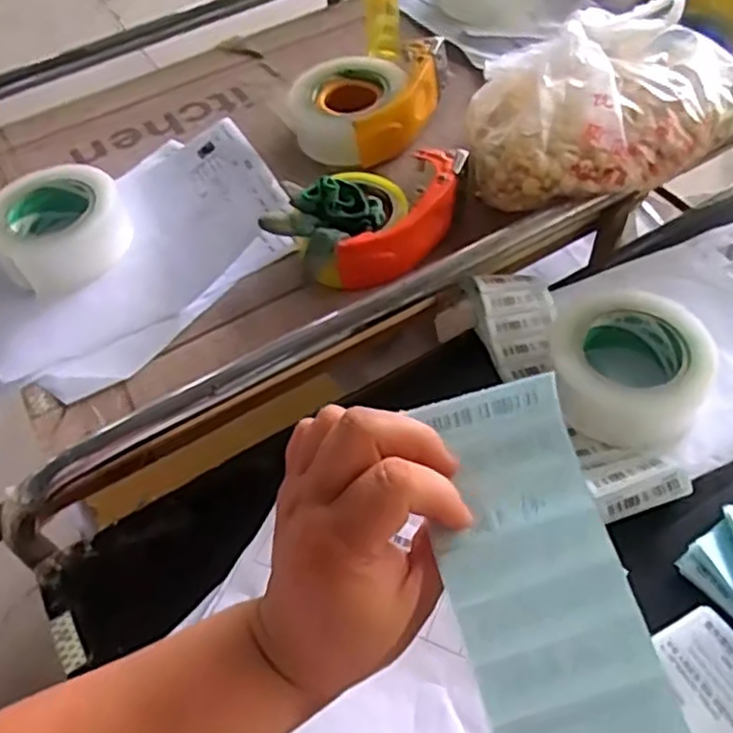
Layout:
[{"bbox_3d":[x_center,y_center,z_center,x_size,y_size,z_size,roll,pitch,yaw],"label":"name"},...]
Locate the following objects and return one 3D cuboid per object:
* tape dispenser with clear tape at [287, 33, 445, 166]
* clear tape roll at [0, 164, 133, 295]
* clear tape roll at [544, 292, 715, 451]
[{"bbox_3d":[-0.003,-0.283,0.749,0.128,0.074,0.169,21,59,19],"label":"tape dispenser with clear tape"},{"bbox_3d":[-0.290,-0.131,0.663,0.121,0.055,0.113,-2,54,3],"label":"clear tape roll"},{"bbox_3d":[0.211,-0.003,0.564,0.123,0.044,0.116,-1,53,1],"label":"clear tape roll"}]

